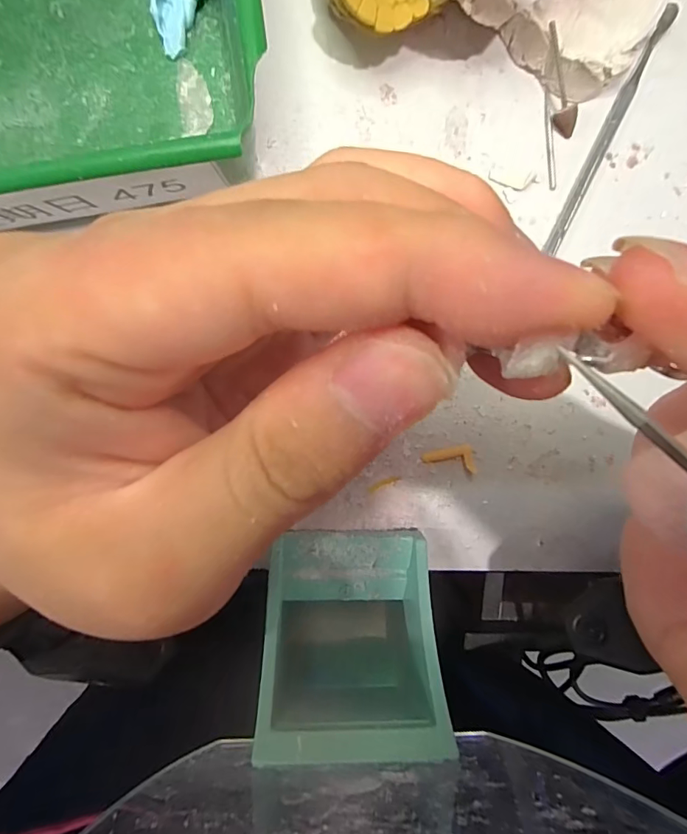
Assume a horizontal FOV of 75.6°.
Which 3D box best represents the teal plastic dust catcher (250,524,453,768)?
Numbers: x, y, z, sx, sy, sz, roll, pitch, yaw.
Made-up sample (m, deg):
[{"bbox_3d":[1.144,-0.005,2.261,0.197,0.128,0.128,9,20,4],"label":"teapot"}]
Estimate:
[{"bbox_3d":[0.002,0.092,0.197,0.075,0.065,0.065,4,97,-4],"label":"teal plastic dust catcher"}]

